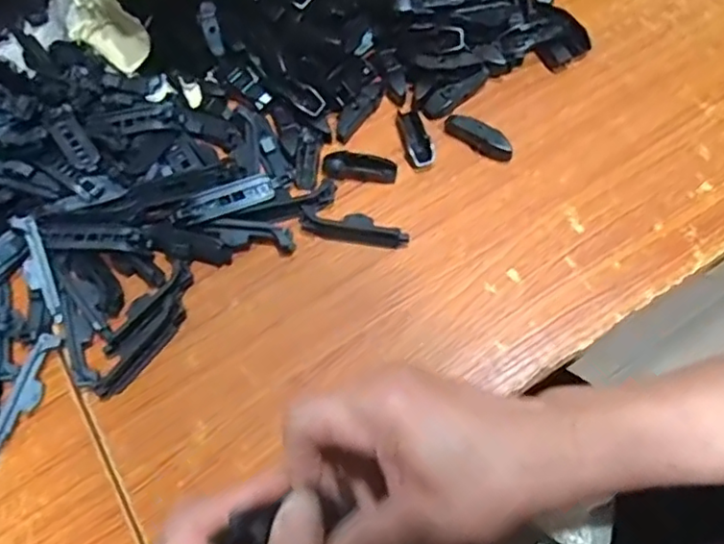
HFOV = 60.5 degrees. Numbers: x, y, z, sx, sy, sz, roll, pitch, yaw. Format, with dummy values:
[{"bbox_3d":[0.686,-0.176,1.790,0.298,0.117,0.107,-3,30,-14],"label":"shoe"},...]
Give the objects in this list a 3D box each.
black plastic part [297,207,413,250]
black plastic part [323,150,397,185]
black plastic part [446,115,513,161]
[{"bbox_3d":[-0.005,-0.030,0.428,0.074,0.015,0.018,10,68,9],"label":"black plastic part"},{"bbox_3d":[-0.002,-0.075,0.447,0.053,0.016,0.018,5,67,7],"label":"black plastic part"},{"bbox_3d":[0.084,-0.097,0.444,0.053,0.018,0.012,35,74,18],"label":"black plastic part"}]

